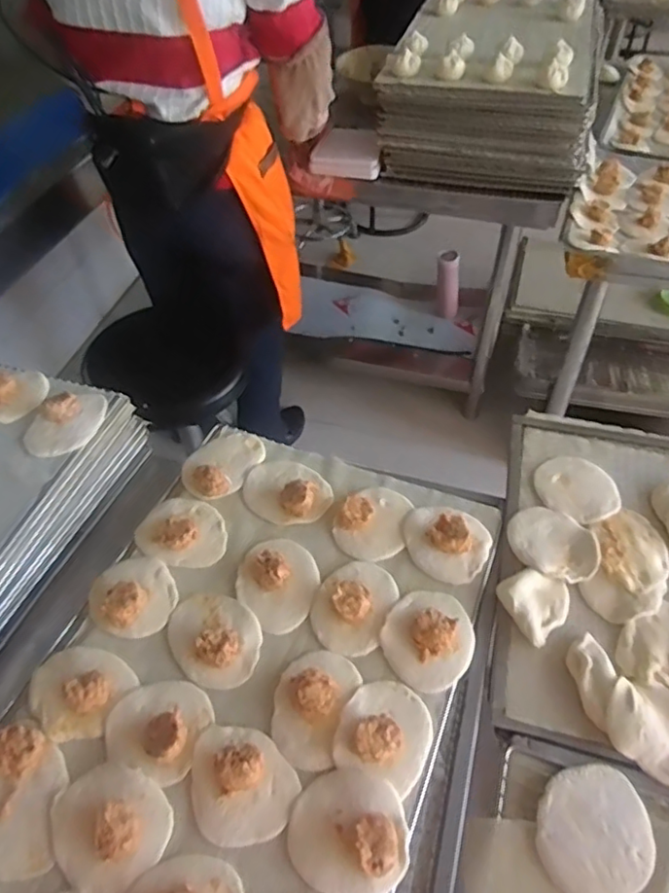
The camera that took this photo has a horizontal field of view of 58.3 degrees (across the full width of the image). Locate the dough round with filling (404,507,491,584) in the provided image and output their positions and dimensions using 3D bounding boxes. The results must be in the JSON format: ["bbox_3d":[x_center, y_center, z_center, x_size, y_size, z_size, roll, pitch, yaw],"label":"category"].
[{"bbox_3d":[0.125,0.102,0.677,0.098,0.028,0.084,36,60,27],"label":"dough round with filling"}]

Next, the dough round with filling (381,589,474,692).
[{"bbox_3d":[0.098,0.188,0.607,0.086,0.032,0.099,26,56,21],"label":"dough round with filling"}]

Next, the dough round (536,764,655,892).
[{"bbox_3d":[0.219,0.321,0.502,0.086,0.011,0.102,17,53,15],"label":"dough round"}]

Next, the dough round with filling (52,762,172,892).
[{"bbox_3d":[-0.192,0.316,0.503,0.098,0.032,0.087,33,59,25],"label":"dough round with filling"}]

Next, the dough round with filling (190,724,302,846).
[{"bbox_3d":[-0.086,0.290,0.523,0.086,0.031,0.101,-33,57,-23],"label":"dough round with filling"}]

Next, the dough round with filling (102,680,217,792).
[{"bbox_3d":[-0.165,0.254,0.555,0.088,0.033,0.083,-1,51,1],"label":"dough round with filling"}]

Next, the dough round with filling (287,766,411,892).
[{"bbox_3d":[0.014,0.318,0.499,0.098,0.029,0.091,-1,51,1],"label":"dough round with filling"}]

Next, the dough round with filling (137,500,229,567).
[{"bbox_3d":[-0.177,0.093,0.699,0.102,0.031,0.086,3,51,4],"label":"dough round with filling"}]

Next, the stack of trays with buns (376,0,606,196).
[{"bbox_3d":[0.350,-0.807,1.321,0.422,0.205,0.533,12,52,11],"label":"stack of trays with buns"}]

